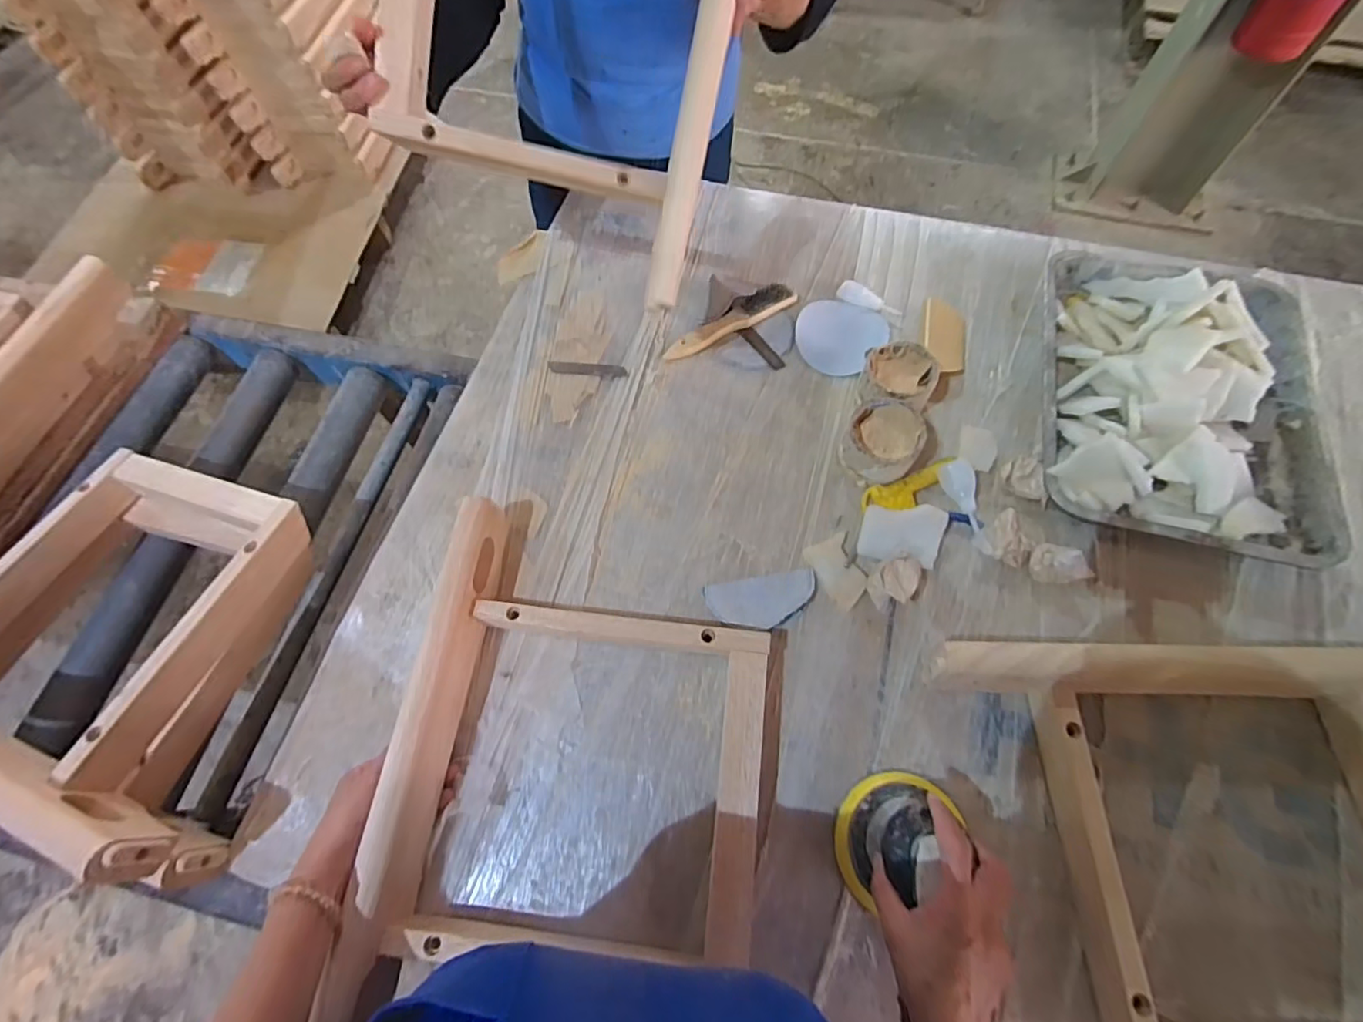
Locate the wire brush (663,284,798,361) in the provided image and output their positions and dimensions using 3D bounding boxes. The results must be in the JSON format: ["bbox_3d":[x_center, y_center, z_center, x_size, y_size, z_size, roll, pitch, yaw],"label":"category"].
[{"bbox_3d":[0.064,-0.251,0.759,0.191,0.023,0.044,-24,66,-10],"label":"wire brush"}]

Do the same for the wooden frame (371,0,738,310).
[{"bbox_3d":[-0.114,-0.473,0.542,0.326,0.041,0.469,13,103,1],"label":"wooden frame"}]

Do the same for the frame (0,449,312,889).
[{"bbox_3d":[-0.592,0.121,0.588,0.466,0.155,0.360,18,66,10],"label":"frame"}]

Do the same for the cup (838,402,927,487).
[{"bbox_3d":[0.227,-0.078,0.652,0.079,0.045,0.085,0,65,1],"label":"cup"}]

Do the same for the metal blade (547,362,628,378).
[{"bbox_3d":[-0.121,-0.182,0.742,0.100,0.005,0.018,3,65,3],"label":"metal blade"}]

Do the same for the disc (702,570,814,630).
[{"bbox_3d":[0.088,0.095,0.608,0.115,0.012,0.056,-10,65,-4],"label":"disc"}]

